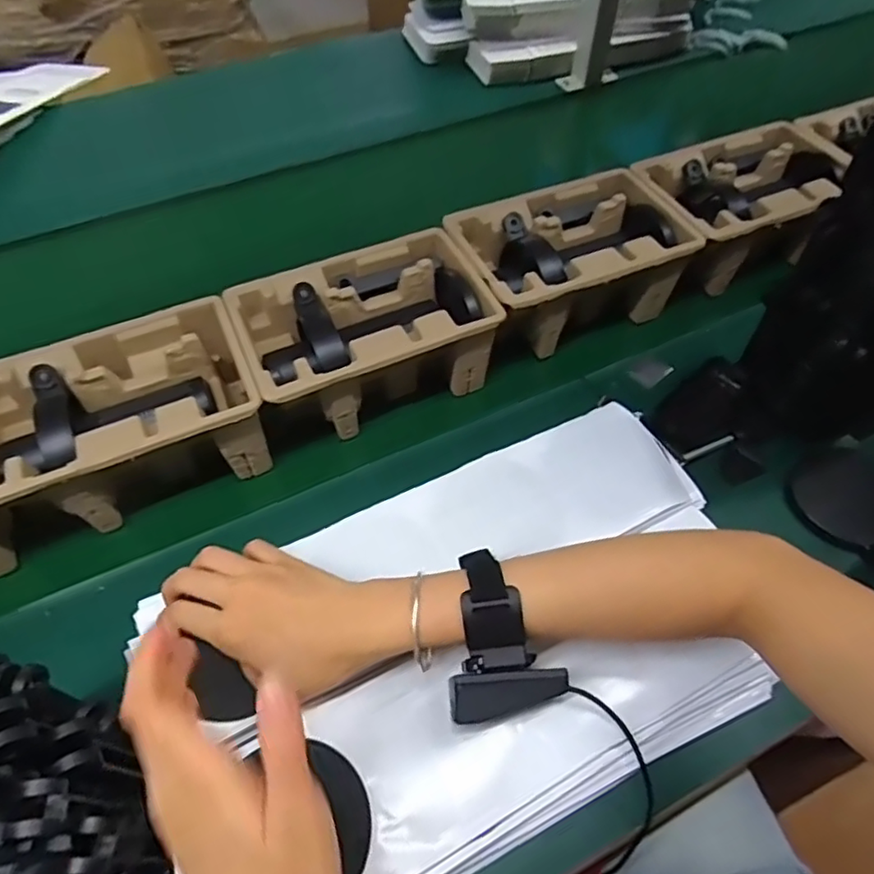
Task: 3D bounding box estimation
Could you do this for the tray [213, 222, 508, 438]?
[{"bbox_3d":[-0.070,-0.096,0.593,0.222,0.099,0.144,-21,54,-17],"label":"tray"}]

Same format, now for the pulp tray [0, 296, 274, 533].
[{"bbox_3d":[-0.273,-0.012,0.540,0.223,0.101,0.143,-20,54,-17],"label":"pulp tray"}]

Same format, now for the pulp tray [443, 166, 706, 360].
[{"bbox_3d":[0.135,-0.177,0.650,0.224,0.102,0.151,-22,55,-18],"label":"pulp tray"}]

